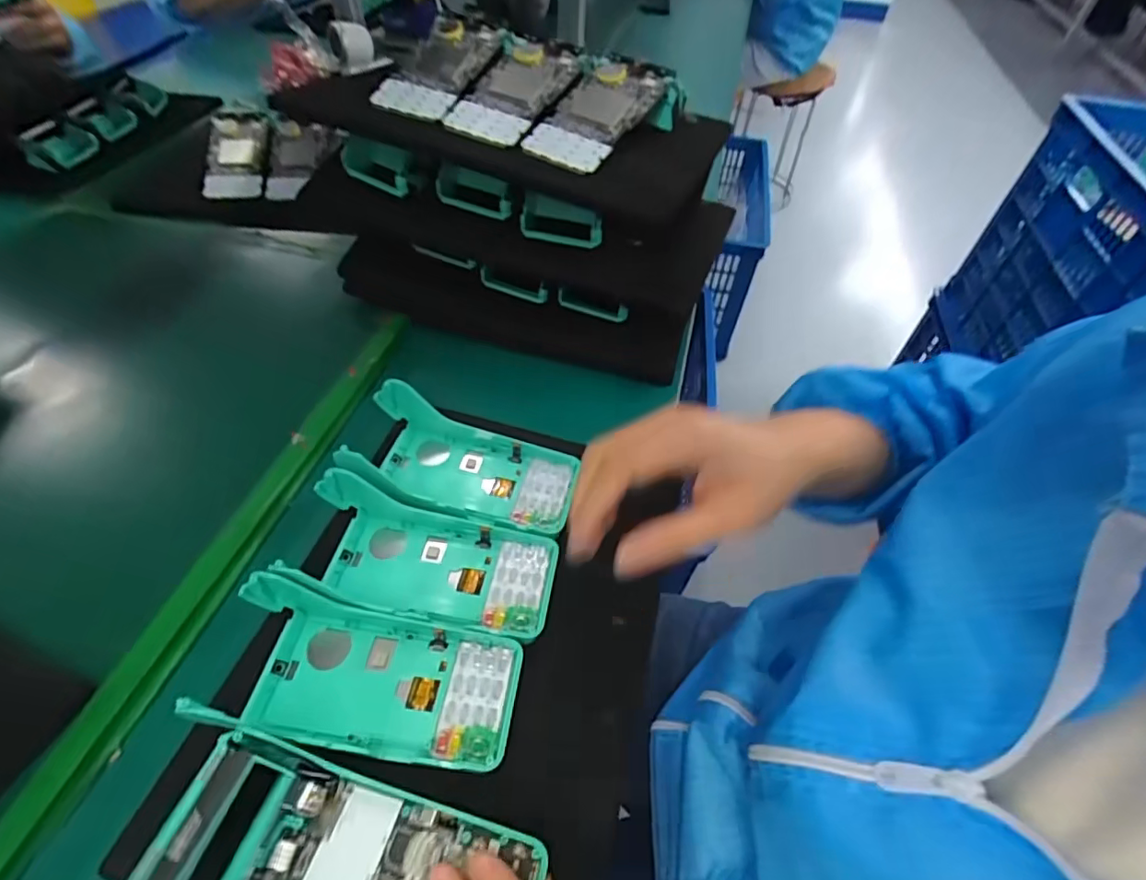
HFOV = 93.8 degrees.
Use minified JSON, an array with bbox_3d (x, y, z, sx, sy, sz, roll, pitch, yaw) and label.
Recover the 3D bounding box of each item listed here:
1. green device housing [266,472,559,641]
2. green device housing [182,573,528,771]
[{"bbox_3d":[-0.096,0.076,0.358,0.168,0.049,0.081,8,50,3],"label":"green device housing"},{"bbox_3d":[-0.123,0.134,0.311,0.177,0.046,0.076,7,50,2],"label":"green device housing"}]

